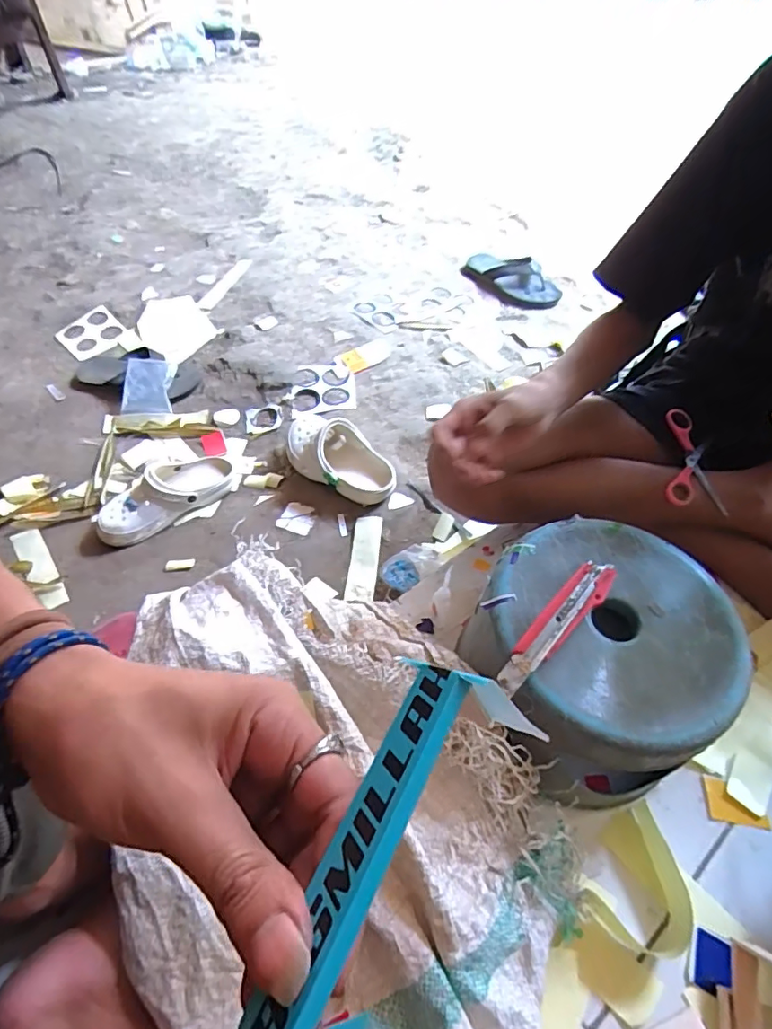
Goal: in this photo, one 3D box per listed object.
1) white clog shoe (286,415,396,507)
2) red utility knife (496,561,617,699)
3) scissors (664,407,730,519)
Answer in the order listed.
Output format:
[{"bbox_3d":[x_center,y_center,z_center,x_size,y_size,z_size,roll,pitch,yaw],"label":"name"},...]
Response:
[{"bbox_3d":[-0.082,-0.103,0.926,0.243,0.074,0.108,35,58,21],"label":"white clog shoe"},{"bbox_3d":[0.150,0.093,0.464,0.167,0.014,0.035,-35,62,-26],"label":"red utility knife"},{"bbox_3d":[0.389,-0.072,0.676,0.072,0.015,0.146,3,65,-1],"label":"scissors"}]

